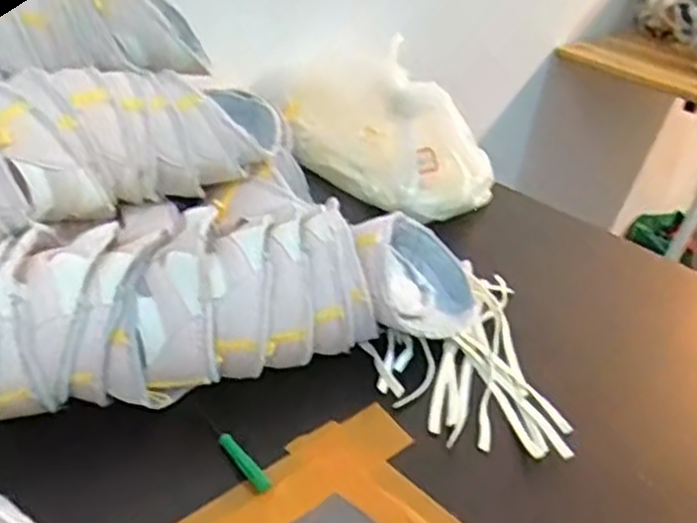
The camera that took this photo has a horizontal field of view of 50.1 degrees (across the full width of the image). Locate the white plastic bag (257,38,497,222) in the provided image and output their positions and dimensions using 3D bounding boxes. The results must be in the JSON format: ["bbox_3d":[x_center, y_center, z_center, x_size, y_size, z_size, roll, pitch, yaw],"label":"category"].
[{"bbox_3d":[0.020,-0.157,0.831,0.128,0.107,0.309,-18,39,-33],"label":"white plastic bag"}]

